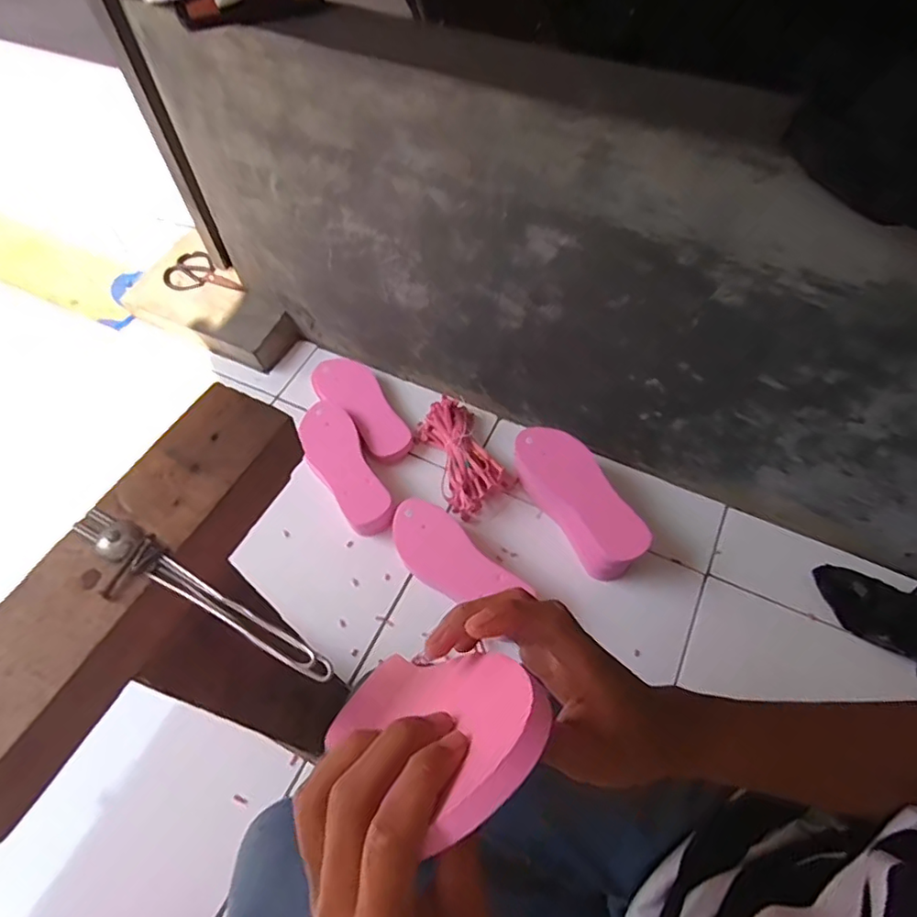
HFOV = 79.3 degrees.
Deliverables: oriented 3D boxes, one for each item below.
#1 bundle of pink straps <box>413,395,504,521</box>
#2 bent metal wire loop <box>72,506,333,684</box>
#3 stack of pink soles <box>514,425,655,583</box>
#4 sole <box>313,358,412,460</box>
[{"bbox_3d":[0.004,-0.009,0.934,0.106,0.066,0.210,-22,60,-12],"label":"bundle of pink straps"},{"bbox_3d":[-0.120,0.062,0.241,0.147,0.008,0.029,28,62,18],"label":"bent metal wire loop"},{"bbox_3d":[0.180,0.066,0.852,0.094,0.108,0.252,-27,61,-15],"label":"stack of pink soles"},{"bbox_3d":[-0.172,-0.102,1.007,0.103,0.033,0.254,-36,63,-19],"label":"sole"}]

